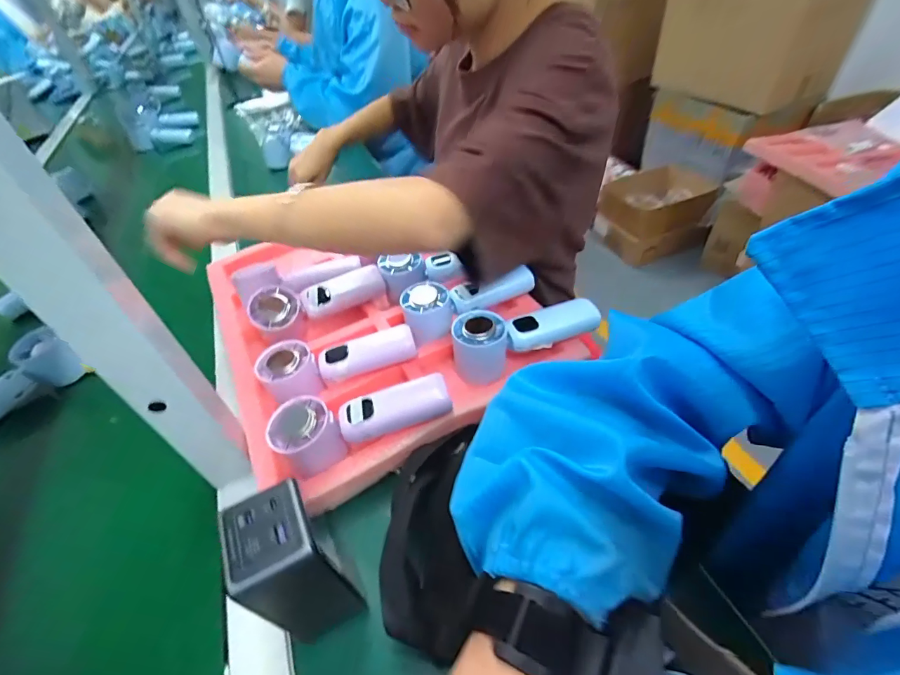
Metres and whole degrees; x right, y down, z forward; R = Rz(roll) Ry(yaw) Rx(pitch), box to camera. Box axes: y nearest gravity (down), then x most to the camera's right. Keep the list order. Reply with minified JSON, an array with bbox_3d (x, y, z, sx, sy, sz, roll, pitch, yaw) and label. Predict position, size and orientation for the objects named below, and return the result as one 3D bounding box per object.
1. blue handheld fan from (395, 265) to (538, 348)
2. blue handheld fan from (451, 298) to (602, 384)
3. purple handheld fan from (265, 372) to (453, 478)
[{"bbox_3d":[0.021,-0.041,0.497,0.147,0.066,0.062,-26,47,-21],"label":"blue handheld fan"},{"bbox_3d":[0.079,0.001,0.444,0.151,0.065,0.043,-11,43,-6],"label":"blue handheld fan"},{"bbox_3d":[-0.079,0.075,0.382,0.158,0.046,0.054,-15,44,-11],"label":"purple handheld fan"}]

